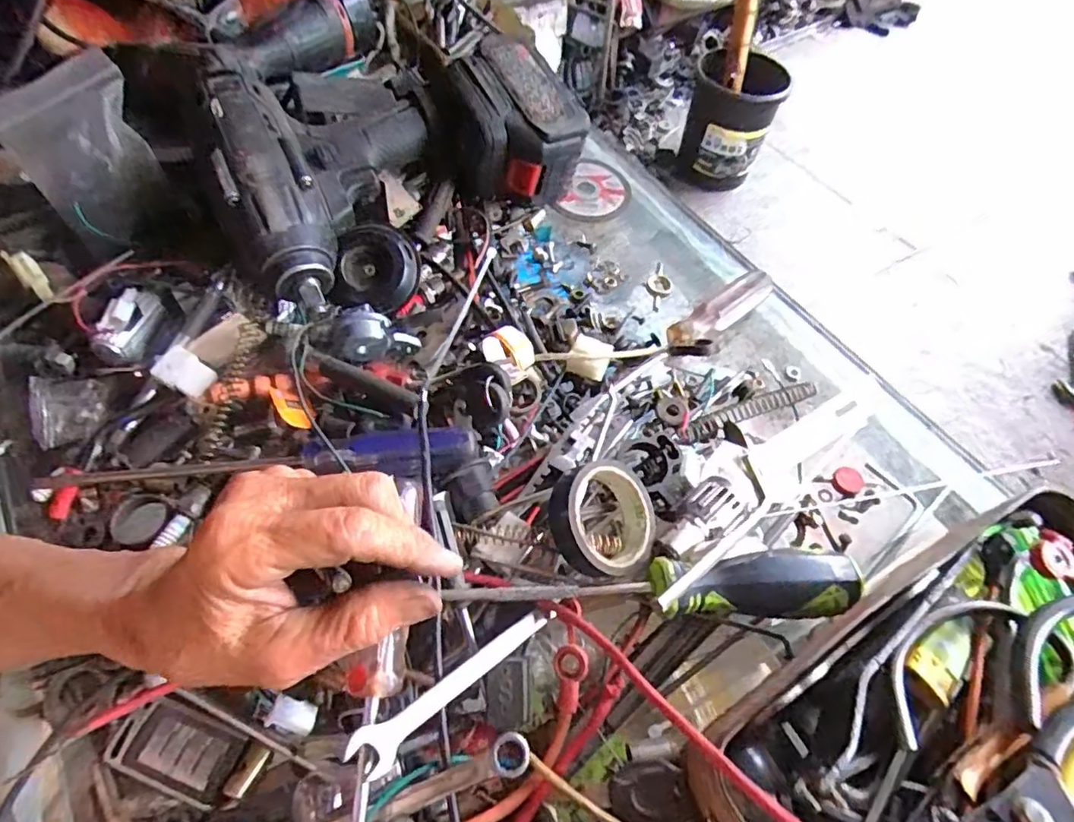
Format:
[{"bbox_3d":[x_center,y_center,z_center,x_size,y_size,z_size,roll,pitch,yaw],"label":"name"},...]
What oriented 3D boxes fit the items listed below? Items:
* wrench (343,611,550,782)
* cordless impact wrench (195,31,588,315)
[{"bbox_3d":[-0.034,0.121,0.260,0.103,0.006,0.017,-26,61,-36],"label":"wrench"},{"bbox_3d":[-0.098,-0.180,0.421,0.262,0.085,0.152,-34,65,-20],"label":"cordless impact wrench"}]

